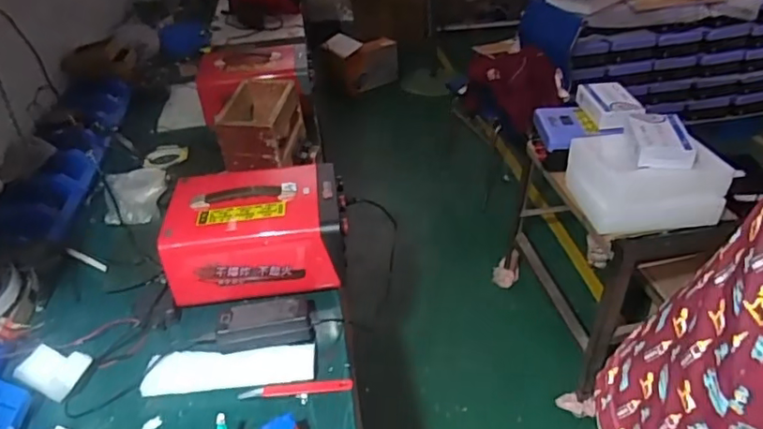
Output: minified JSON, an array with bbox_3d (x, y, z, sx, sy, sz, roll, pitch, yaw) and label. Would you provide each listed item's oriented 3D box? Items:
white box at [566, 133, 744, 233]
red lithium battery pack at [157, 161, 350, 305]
[{"bbox_3d":[0.660,-0.092,1.433,0.362,0.141,0.240,-5,36,-3],"label":"white box"},{"bbox_3d":[-0.226,0.021,1.060,0.308,0.151,0.231,-7,36,-5],"label":"red lithium battery pack"}]

